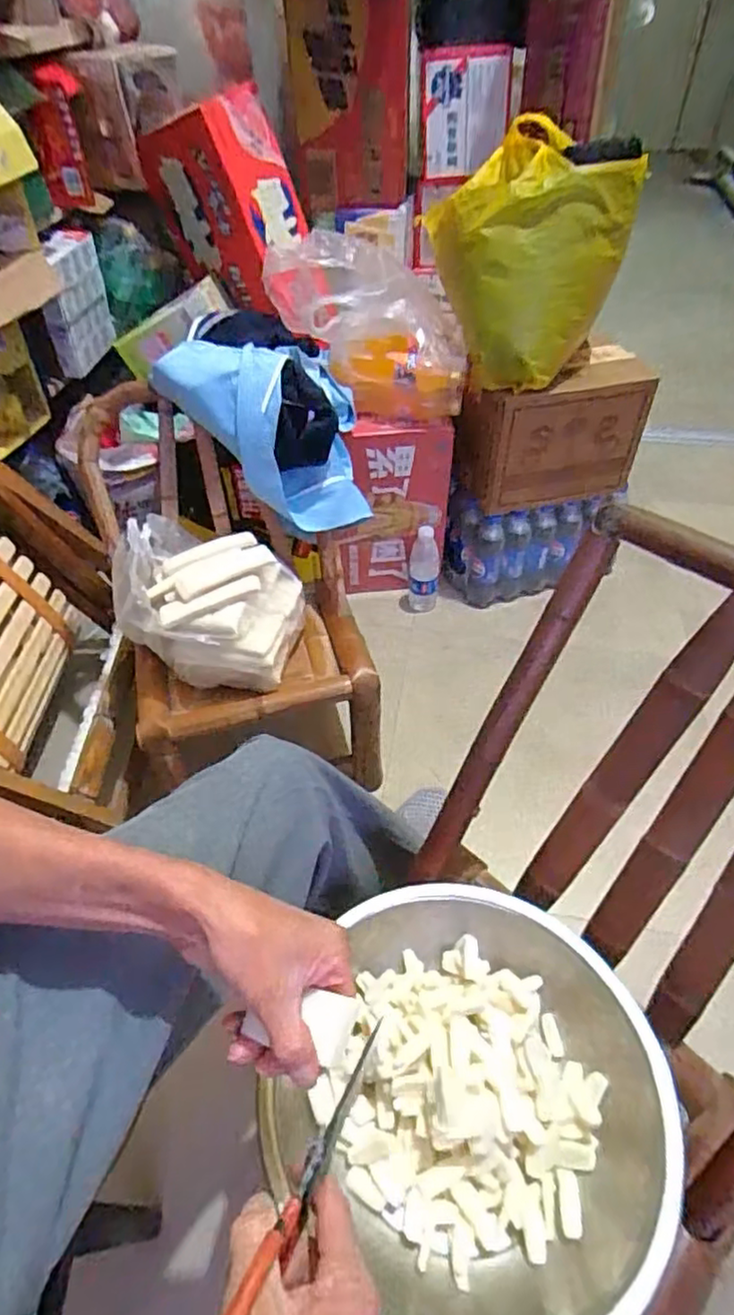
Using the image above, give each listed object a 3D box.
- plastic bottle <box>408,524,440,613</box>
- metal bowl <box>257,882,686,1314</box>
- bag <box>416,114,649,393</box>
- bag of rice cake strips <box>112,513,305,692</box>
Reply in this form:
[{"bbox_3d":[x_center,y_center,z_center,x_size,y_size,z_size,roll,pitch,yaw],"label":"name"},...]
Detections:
[{"bbox_3d":[0.125,-0.193,1.424,0.068,0.195,0.080,0,48,2],"label":"plastic bottle"},{"bbox_3d":[0.100,0.374,0.570,0.310,0.098,0.329,-1,48,1],"label":"metal bowl"},{"bbox_3d":[0.259,-0.654,1.080,0.322,0.308,0.204,5,48,6],"label":"bag"},{"bbox_3d":[-0.241,-0.089,0.991,0.259,0.184,0.210,11,49,11],"label":"bag of rice cake strips"}]

